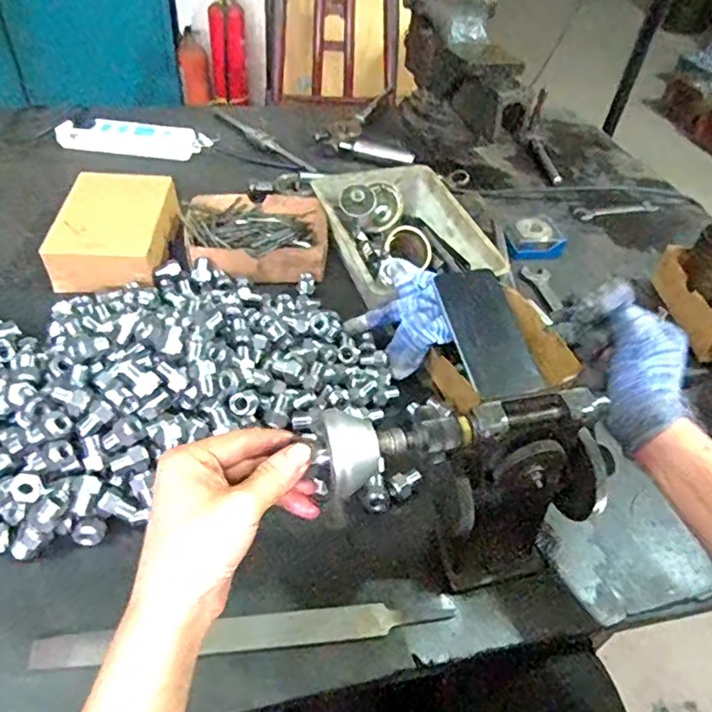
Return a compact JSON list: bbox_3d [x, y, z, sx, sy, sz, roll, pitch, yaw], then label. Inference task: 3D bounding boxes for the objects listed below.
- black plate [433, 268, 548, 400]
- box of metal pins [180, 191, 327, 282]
[{"bbox_3d":[0.142,-0.027,0.621,0.086,0.011,0.156,-3,61,-20],"label":"black plate"},{"bbox_3d":[-0.124,-0.152,0.739,0.178,0.041,0.145,-2,46,-9],"label":"box of metal pins"}]

